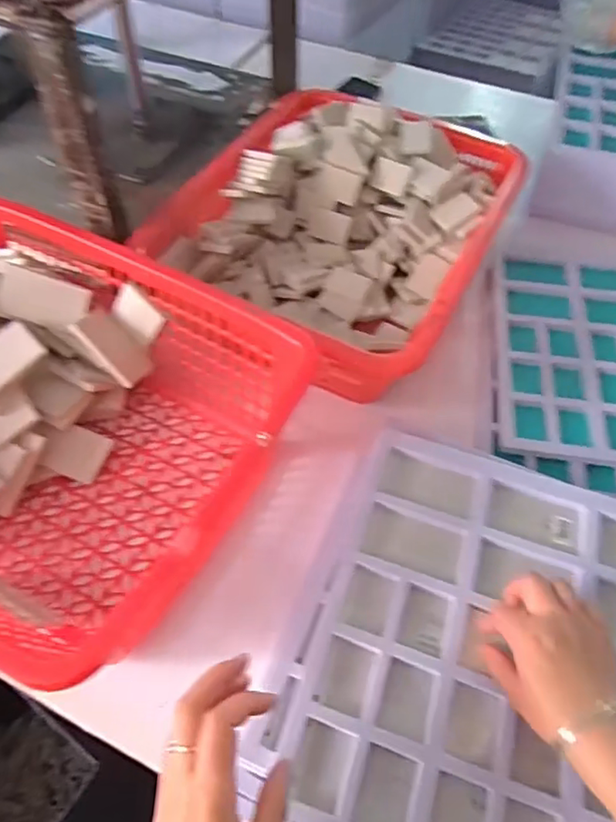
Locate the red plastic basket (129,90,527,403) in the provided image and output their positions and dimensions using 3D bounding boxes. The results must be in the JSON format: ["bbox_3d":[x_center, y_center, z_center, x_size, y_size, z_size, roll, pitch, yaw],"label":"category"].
[{"bbox_3d":[0.042,-0.227,0.745,0.358,0.127,0.434,25,58,15],"label":"red plastic basket"}]

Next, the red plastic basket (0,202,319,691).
[{"bbox_3d":[-0.267,0.011,0.577,0.478,0.182,0.346,25,58,15],"label":"red plastic basket"}]

